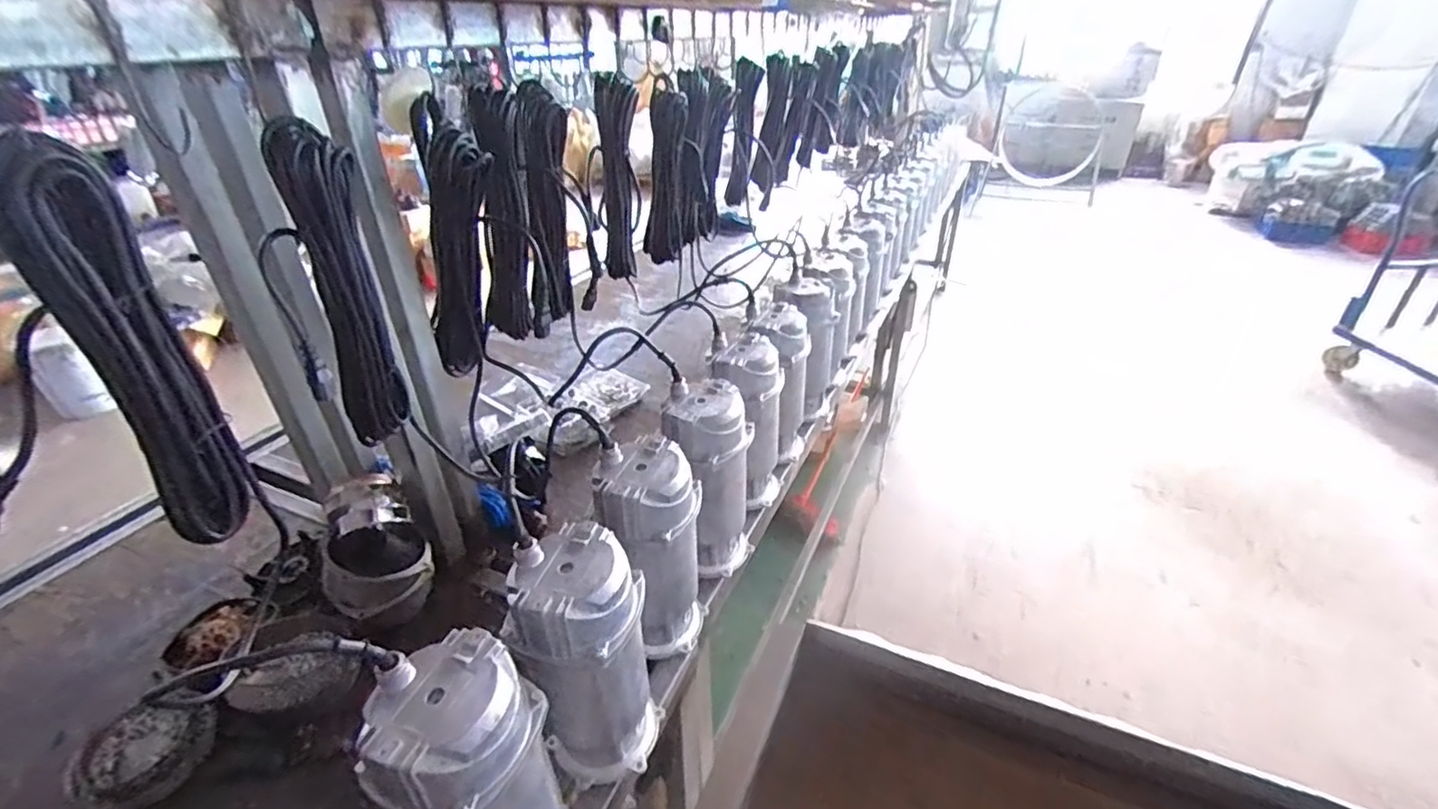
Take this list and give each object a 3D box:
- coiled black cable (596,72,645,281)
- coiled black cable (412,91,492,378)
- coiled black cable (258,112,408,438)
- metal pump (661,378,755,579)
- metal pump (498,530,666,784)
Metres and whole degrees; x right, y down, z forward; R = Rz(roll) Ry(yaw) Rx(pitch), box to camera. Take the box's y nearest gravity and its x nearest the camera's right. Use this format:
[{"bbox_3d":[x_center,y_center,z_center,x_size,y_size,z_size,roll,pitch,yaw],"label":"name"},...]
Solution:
[{"bbox_3d":[-0.181,-0.405,1.133,0.085,0.347,0.059,-9,33,-12],"label":"coiled black cable"},{"bbox_3d":[-0.347,-0.199,0.825,0.102,0.353,0.087,18,37,28],"label":"coiled black cable"},{"bbox_3d":[-0.413,-0.105,0.669,0.107,0.350,0.074,-19,36,-26],"label":"coiled black cable"},{"bbox_3d":[-0.020,0.123,0.930,0.108,0.295,0.134,16,36,25],"label":"metal pump"},{"bbox_3d":[-0.144,0.287,0.676,0.140,0.293,0.119,-10,33,-14],"label":"metal pump"}]

